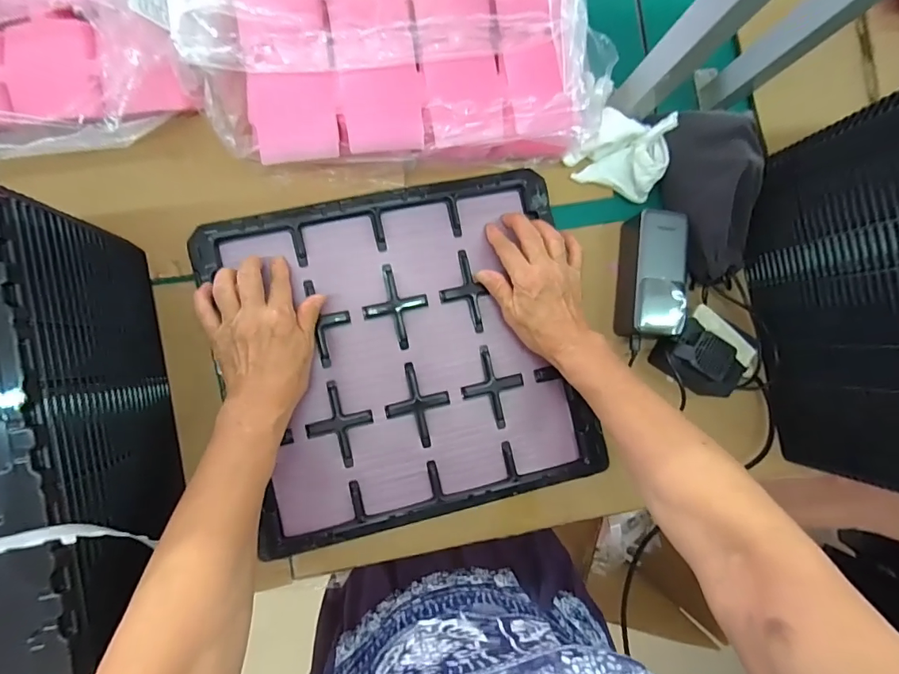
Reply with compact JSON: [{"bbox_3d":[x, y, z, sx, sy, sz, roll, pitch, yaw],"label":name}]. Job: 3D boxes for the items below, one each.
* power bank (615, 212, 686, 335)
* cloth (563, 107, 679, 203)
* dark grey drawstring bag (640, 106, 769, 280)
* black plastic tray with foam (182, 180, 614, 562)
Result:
[{"bbox_3d":[0.216,-0.066,0.499,0.058,0.059,0.129,6,86,-7],"label":"power bank"},{"bbox_3d":[0.184,-0.198,0.494,0.103,0.070,0.063,17,85,-6],"label":"cloth"},{"bbox_3d":[0.285,-0.156,0.497,0.088,0.054,0.181,-12,88,-7],"label":"dark grey drawstring bag"},{"bbox_3d":[-0.039,0.018,0.479,0.344,0.020,0.333,-12,88,-7],"label":"black plastic tray with foam"}]

